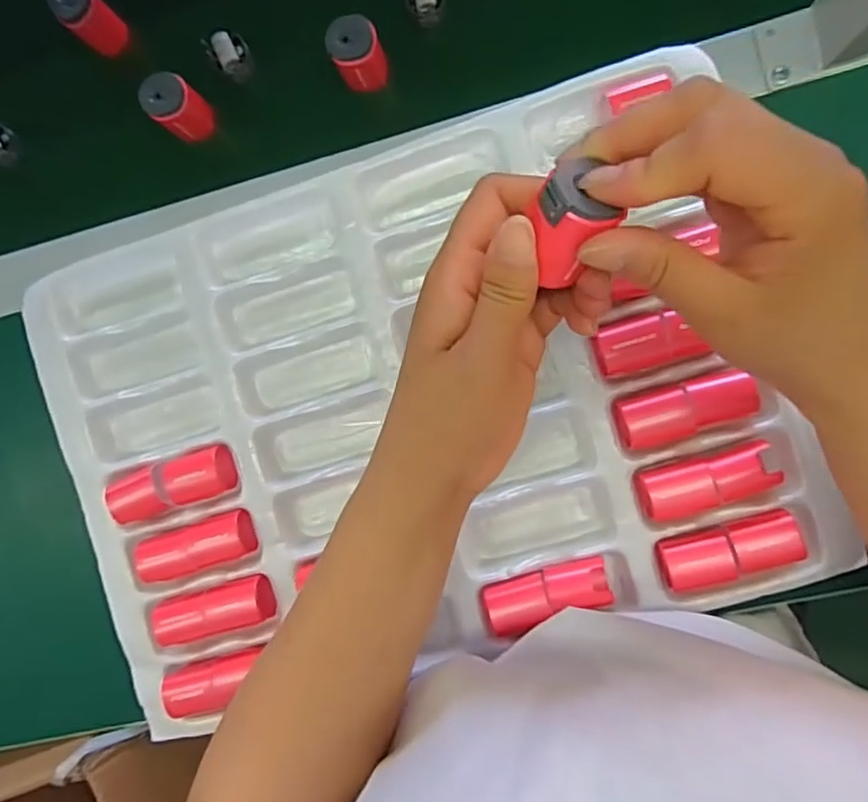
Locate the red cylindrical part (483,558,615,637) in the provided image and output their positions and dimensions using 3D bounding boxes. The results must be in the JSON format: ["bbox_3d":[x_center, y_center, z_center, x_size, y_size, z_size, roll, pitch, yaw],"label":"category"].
[{"bbox_3d":[0.067,0.116,0.366,0.073,0.022,0.029,-19,89,7],"label":"red cylindrical part"}]

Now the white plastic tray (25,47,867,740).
[{"bbox_3d":[-0.018,0.006,0.384,0.437,0.035,0.312,-16,90,7],"label":"white plastic tray"}]

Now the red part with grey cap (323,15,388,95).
[{"bbox_3d":[-0.046,-0.215,0.383,0.030,0.039,0.027,-28,88,7],"label":"red part with grey cap"}]

